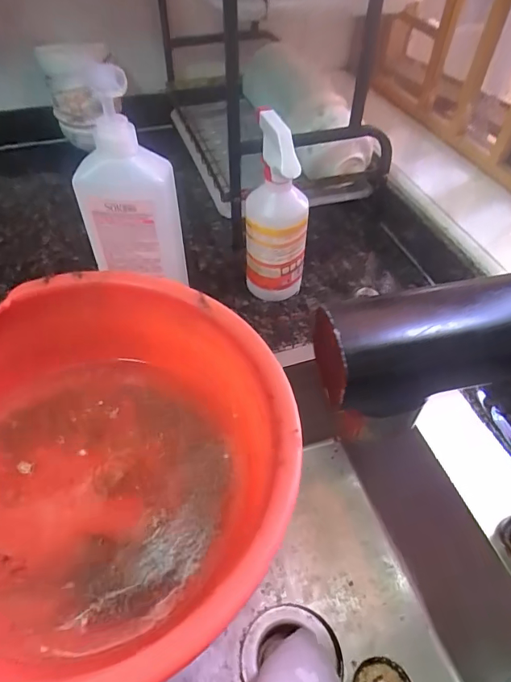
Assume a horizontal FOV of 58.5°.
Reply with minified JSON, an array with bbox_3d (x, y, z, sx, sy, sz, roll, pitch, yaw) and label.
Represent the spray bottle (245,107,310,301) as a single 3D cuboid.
[{"bbox_3d":[0.024,-0.143,0.519,0.069,0.195,0.071,3,49,2],"label":"spray bottle"}]

